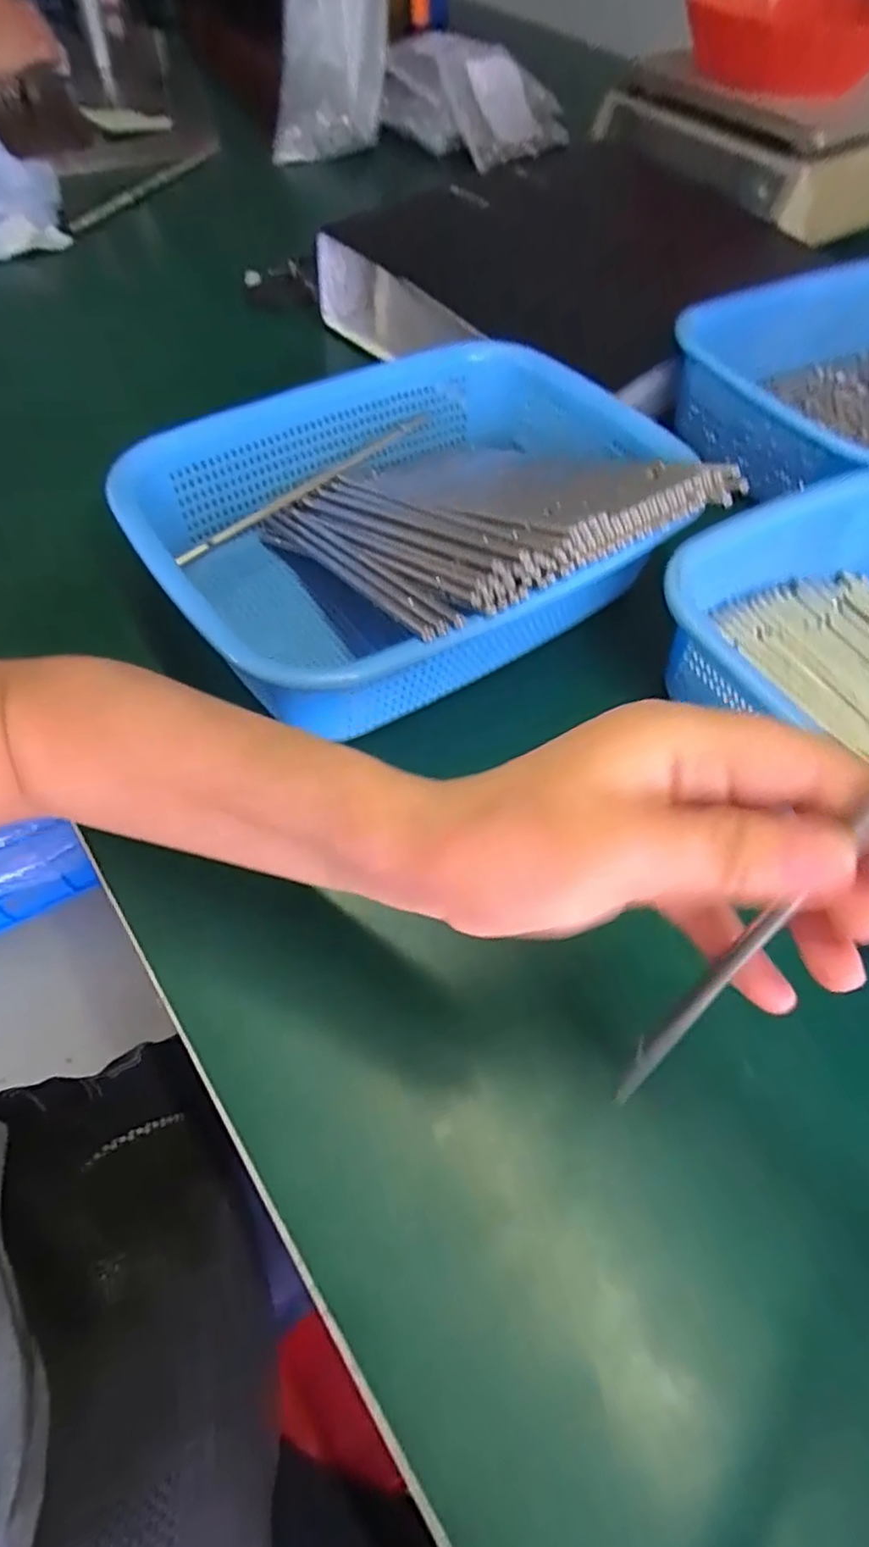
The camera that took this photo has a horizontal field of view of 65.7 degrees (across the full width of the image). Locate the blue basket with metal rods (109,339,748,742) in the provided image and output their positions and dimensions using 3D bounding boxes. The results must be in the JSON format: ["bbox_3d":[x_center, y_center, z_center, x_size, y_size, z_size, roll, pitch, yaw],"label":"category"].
[{"bbox_3d":[-0.014,-0.138,0.376,0.276,0.080,0.211,-27,63,-18],"label":"blue basket with metal rods"}]

